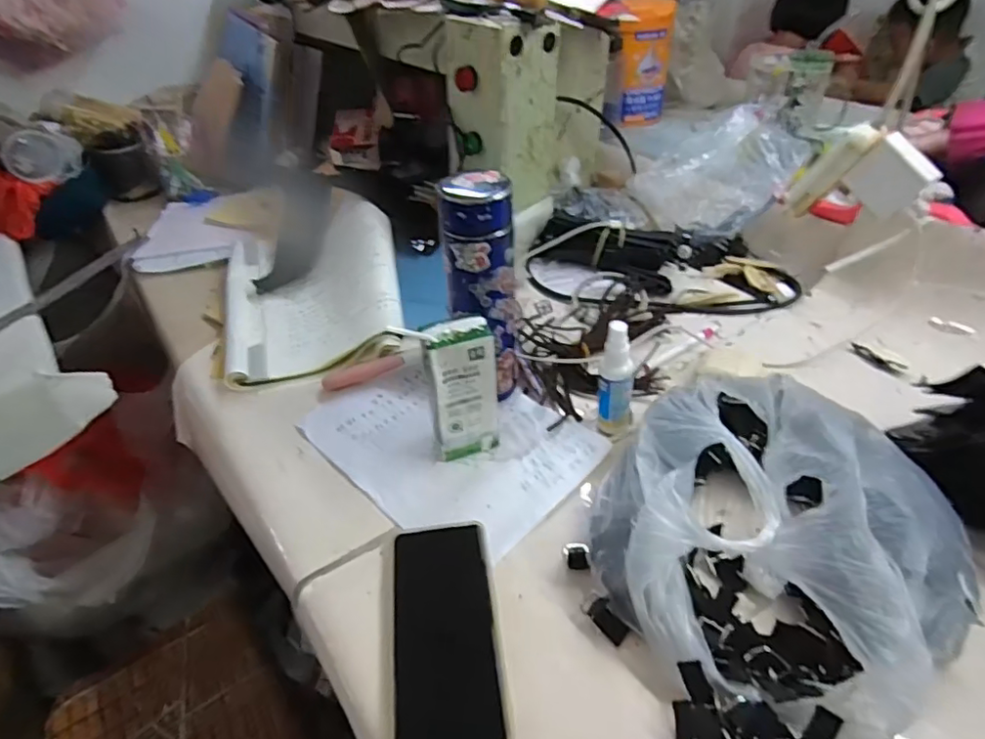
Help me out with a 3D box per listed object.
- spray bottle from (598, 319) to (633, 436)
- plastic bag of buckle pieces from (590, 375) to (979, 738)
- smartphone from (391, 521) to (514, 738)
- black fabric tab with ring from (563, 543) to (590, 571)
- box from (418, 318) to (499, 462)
[{"bbox_3d":[0.113,0.010,0.525,0.032,0.109,0.030,8,42,13],"label":"spray bottle"},{"bbox_3d":[0.210,0.103,0.417,0.238,0.099,0.249,23,47,28],"label":"plastic bag of buckle pieces"},{"bbox_3d":[-0.034,0.184,0.416,0.075,0.010,0.166,-7,41,-4],"label":"smartphone"},{"bbox_3d":[0.066,0.146,0.452,0.019,0.007,0.021,-1,41,3],"label":"black fabric tab with ring"},{"bbox_3d":[-0.026,0.019,0.511,0.057,0.130,0.037,-13,42,-11],"label":"box"}]

